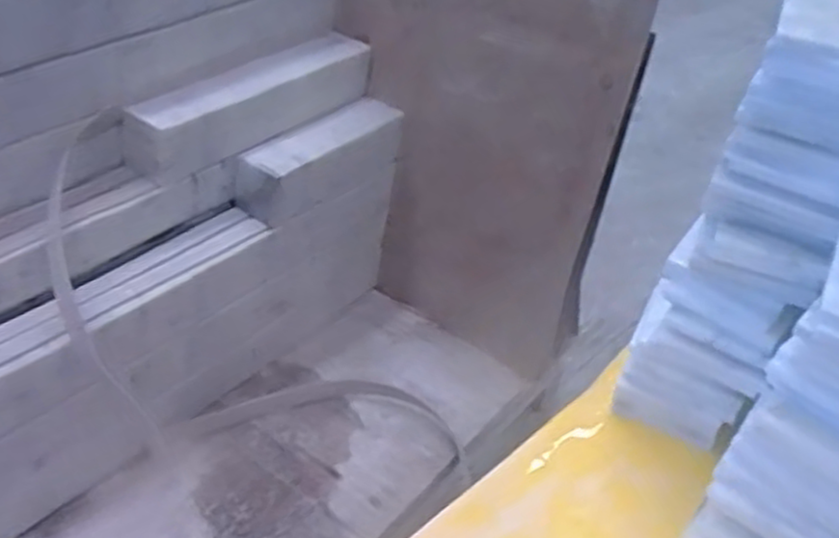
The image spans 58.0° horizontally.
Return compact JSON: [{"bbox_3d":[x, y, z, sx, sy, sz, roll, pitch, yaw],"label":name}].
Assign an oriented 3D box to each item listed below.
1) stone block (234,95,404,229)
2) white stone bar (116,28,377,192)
[{"bbox_3d":[-0.182,-0.205,1.414,0.116,0.098,0.356,32,47,28],"label":"stone block"},{"bbox_3d":[-0.289,-0.302,1.378,0.101,0.112,0.517,33,47,29],"label":"white stone bar"}]

